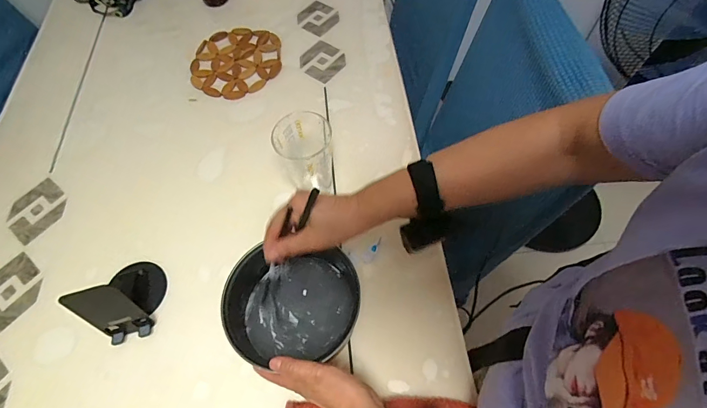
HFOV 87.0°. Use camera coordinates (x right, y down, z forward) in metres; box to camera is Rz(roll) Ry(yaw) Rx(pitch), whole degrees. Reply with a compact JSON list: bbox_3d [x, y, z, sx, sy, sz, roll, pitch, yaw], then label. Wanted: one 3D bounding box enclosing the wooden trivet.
[{"bbox_3d":[-0.263,-0.322,0.834,0.197,0.015,0.220,-8,59,0],"label":"wooden trivet"}]

